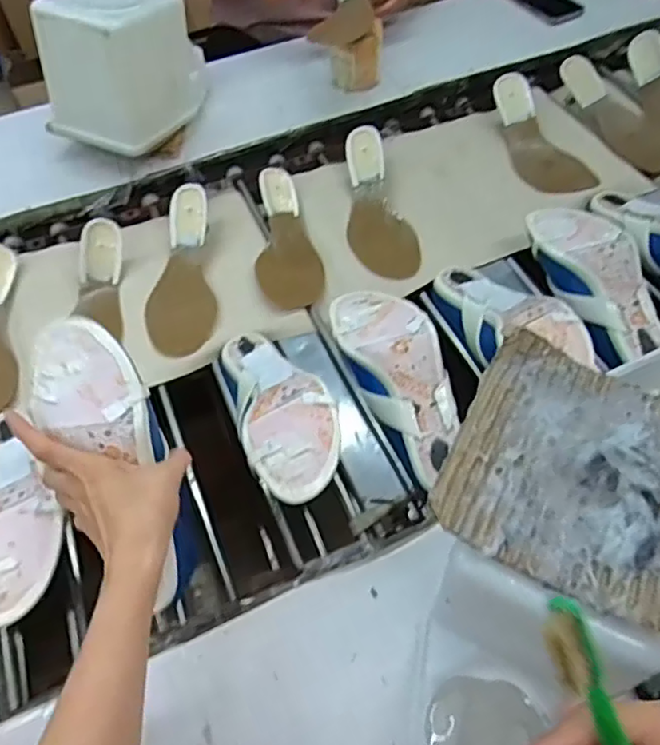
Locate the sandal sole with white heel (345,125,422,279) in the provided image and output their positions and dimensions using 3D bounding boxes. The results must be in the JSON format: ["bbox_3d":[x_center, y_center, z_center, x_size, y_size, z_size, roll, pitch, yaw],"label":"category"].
[{"bbox_3d":[0.060,-0.229,0.859,0.080,0.034,0.230,-11,71,-6],"label":"sandal sole with white heel"}]

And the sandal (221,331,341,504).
[{"bbox_3d":[-0.055,0.028,0.627,0.095,0.050,0.247,-21,39,-12],"label":"sandal"}]

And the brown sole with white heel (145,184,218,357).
[{"bbox_3d":[-0.188,-0.128,0.795,0.084,0.034,0.232,-3,68,0],"label":"brown sole with white heel"}]

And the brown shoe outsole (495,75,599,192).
[{"bbox_3d":[0.316,-0.349,0.946,0.058,0.098,0.232,-27,80,-17],"label":"brown shoe outsole"}]

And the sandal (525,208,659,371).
[{"bbox_3d":[0.305,-0.113,0.710,0.086,0.058,0.207,-20,71,-12],"label":"sandal"}]

